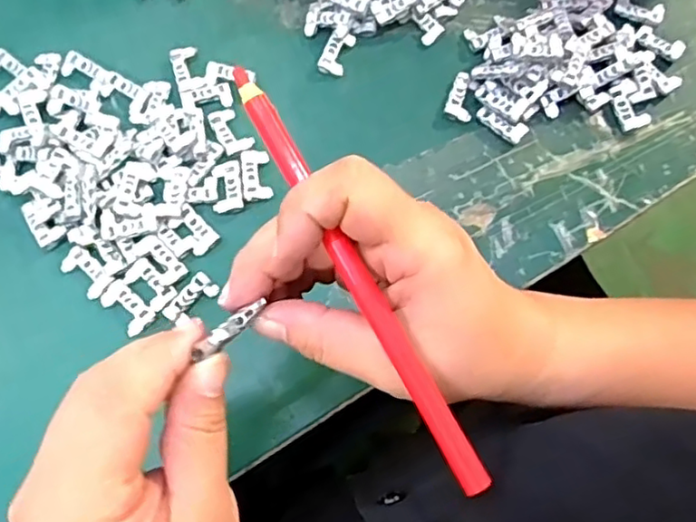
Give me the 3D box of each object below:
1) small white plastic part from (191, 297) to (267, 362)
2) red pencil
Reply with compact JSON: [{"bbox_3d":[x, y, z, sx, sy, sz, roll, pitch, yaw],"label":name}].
[{"bbox_3d":[-0.042,0.024,0.218,0.006,0.007,0.029,38,50,11],"label":"small white plastic part"},{"bbox_3d":[0.002,0.004,0.213,0.010,0.004,0.163,-29,82,-10],"label":"red pencil"}]

